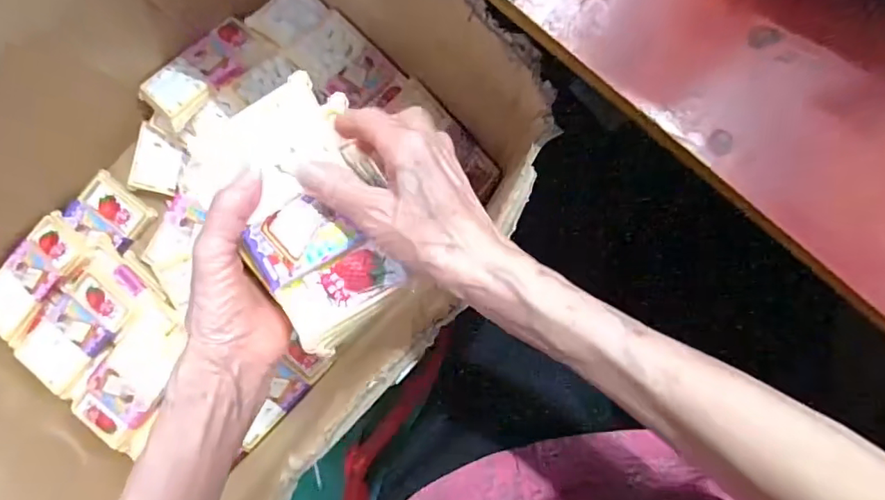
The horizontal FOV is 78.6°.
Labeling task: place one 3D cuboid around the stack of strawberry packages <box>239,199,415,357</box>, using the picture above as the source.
[{"bbox_3d":[-0.066,0.010,0.300,0.069,0.024,0.077,-38,89,0],"label":"stack of strawberry packages"}]

